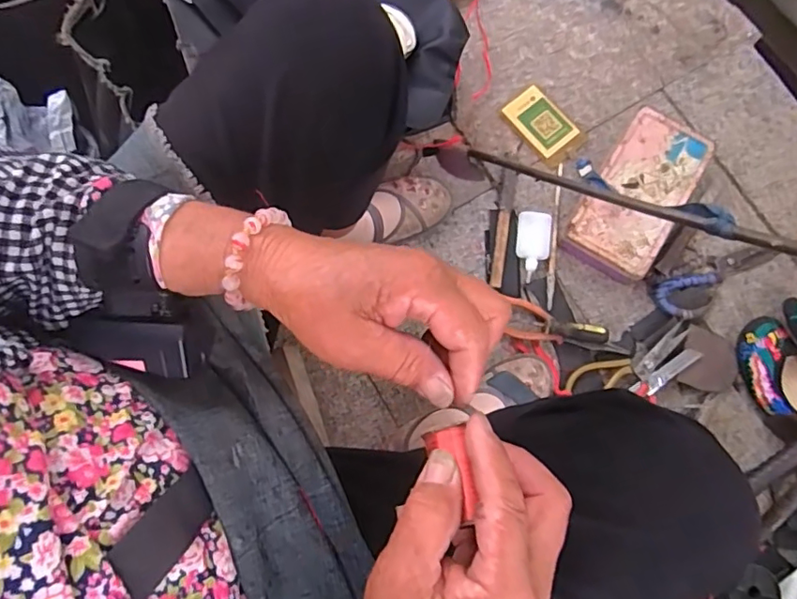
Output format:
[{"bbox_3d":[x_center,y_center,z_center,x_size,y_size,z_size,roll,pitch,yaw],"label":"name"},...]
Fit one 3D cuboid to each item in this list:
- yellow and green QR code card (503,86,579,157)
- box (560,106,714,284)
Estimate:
[{"bbox_3d":[0.207,-0.260,0.788,0.062,0.004,0.101,-40,81,-7],"label":"yellow and green QR code card"},{"bbox_3d":[0.317,-0.143,0.730,0.125,0.044,0.218,31,81,6],"label":"box"}]

